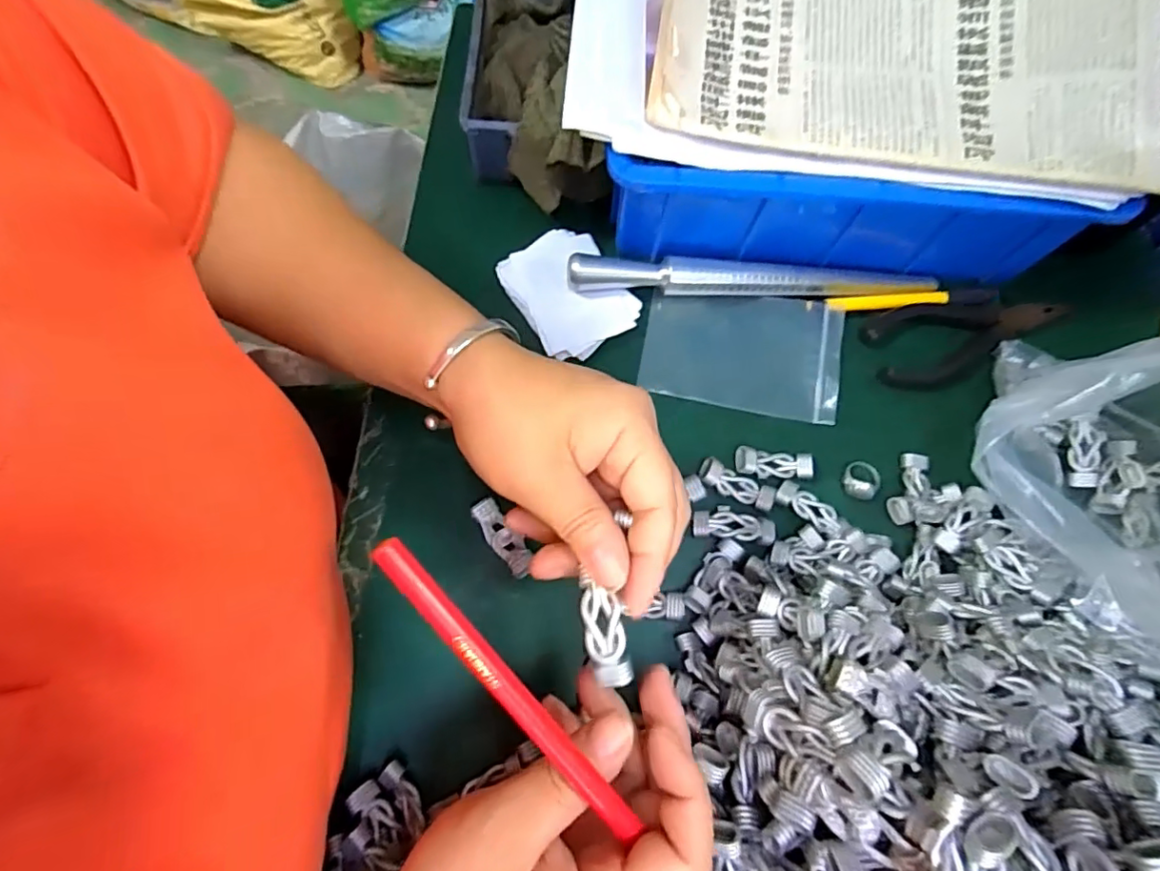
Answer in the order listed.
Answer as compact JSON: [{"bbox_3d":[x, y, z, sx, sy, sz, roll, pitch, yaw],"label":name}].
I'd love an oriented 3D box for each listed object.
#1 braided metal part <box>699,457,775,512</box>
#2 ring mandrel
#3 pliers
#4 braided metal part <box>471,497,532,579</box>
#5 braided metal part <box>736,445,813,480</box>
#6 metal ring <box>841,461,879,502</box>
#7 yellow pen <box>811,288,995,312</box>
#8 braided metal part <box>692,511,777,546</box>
[{"bbox_3d":[0.090,0.028,0.333,0.045,0.009,0.016,26,72,6],"label":"braided metal part"},{"bbox_3d":[0.109,-0.097,0.361,0.230,0.018,0.019,1,71,-2],"label":"ring mandrel"},{"bbox_3d":[0.247,-0.059,0.364,0.131,0.014,0.051,-4,71,-4],"label":"pliers"},{"bbox_3d":[-0.042,0.056,0.317,0.015,0.008,0.046,-35,76,-13],"label":"braided metal part"},{"bbox_3d":[0.113,0.016,0.337,0.044,0.009,0.016,5,71,-1],"label":"braided metal part"},{"bbox_3d":[0.165,0.025,0.337,0.020,0.011,0.023,31,73,8],"label":"metal ring"},{"bbox_3d":[0.208,-0.087,0.375,0.123,0.010,0.011,-2,71,-3],"label":"yellow pen"},{"bbox_3d":[0.086,0.051,0.324,0.046,0.006,0.015,7,71,0],"label":"braided metal part"}]

